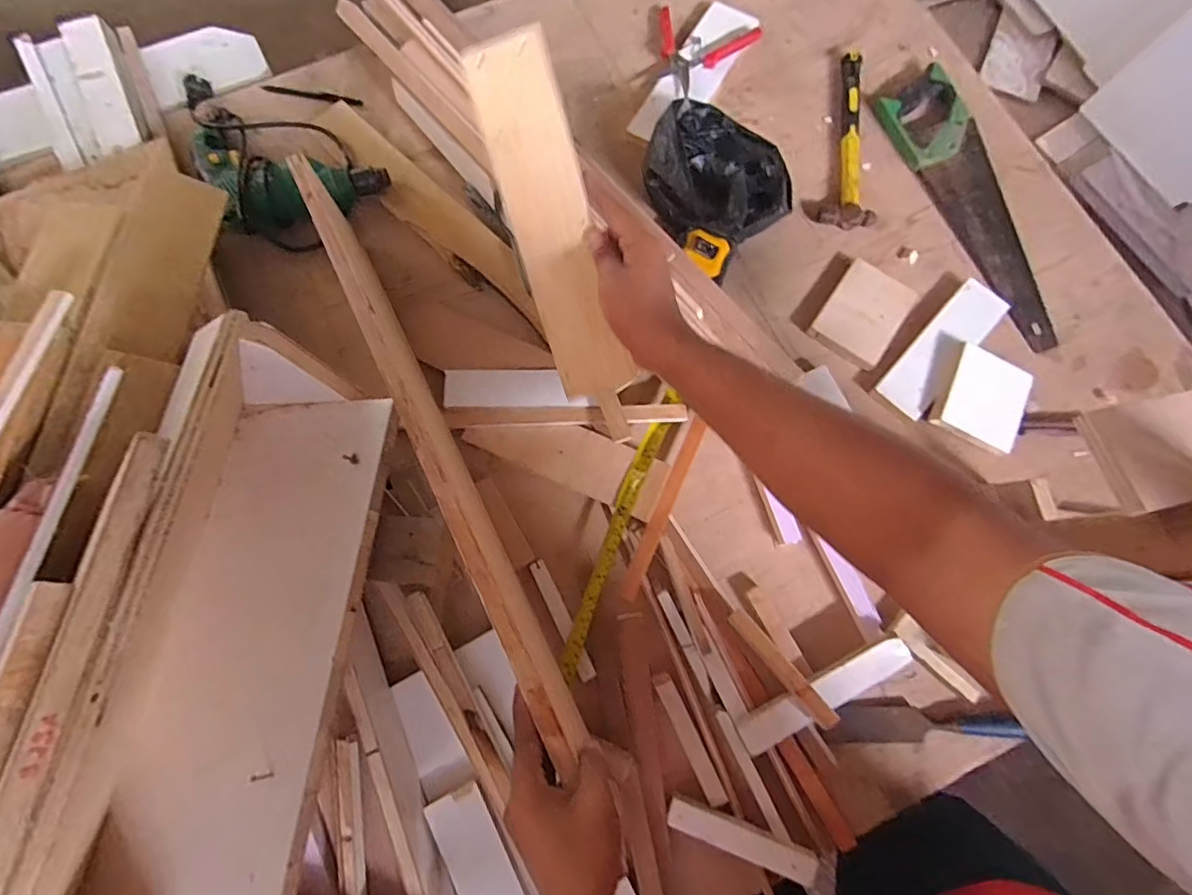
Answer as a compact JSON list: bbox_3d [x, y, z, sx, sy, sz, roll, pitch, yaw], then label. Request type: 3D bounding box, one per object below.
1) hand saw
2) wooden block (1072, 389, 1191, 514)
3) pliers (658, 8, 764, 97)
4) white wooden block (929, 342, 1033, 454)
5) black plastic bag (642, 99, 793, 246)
[{"bbox_3d":[0.537,-0.340,0.754,0.110,0.027,0.423,-23,79,-6],"label":"hand saw"},{"bbox_3d":[0.442,0.000,0.413,0.111,0.026,0.080,-12,77,-3],"label":"wooden block"},{"bbox_3d":[0.136,-0.597,0.806,0.138,0.027,0.166,44,80,8],"label":"pliers"},{"bbox_3d":[0.477,-0.060,0.663,0.101,0.023,0.106,28,78,5],"label":"white wooden block"},{"bbox_3d":[0.162,-0.354,0.709,0.190,0.091,0.178,40,79,7],"label":"black plastic bag"}]

